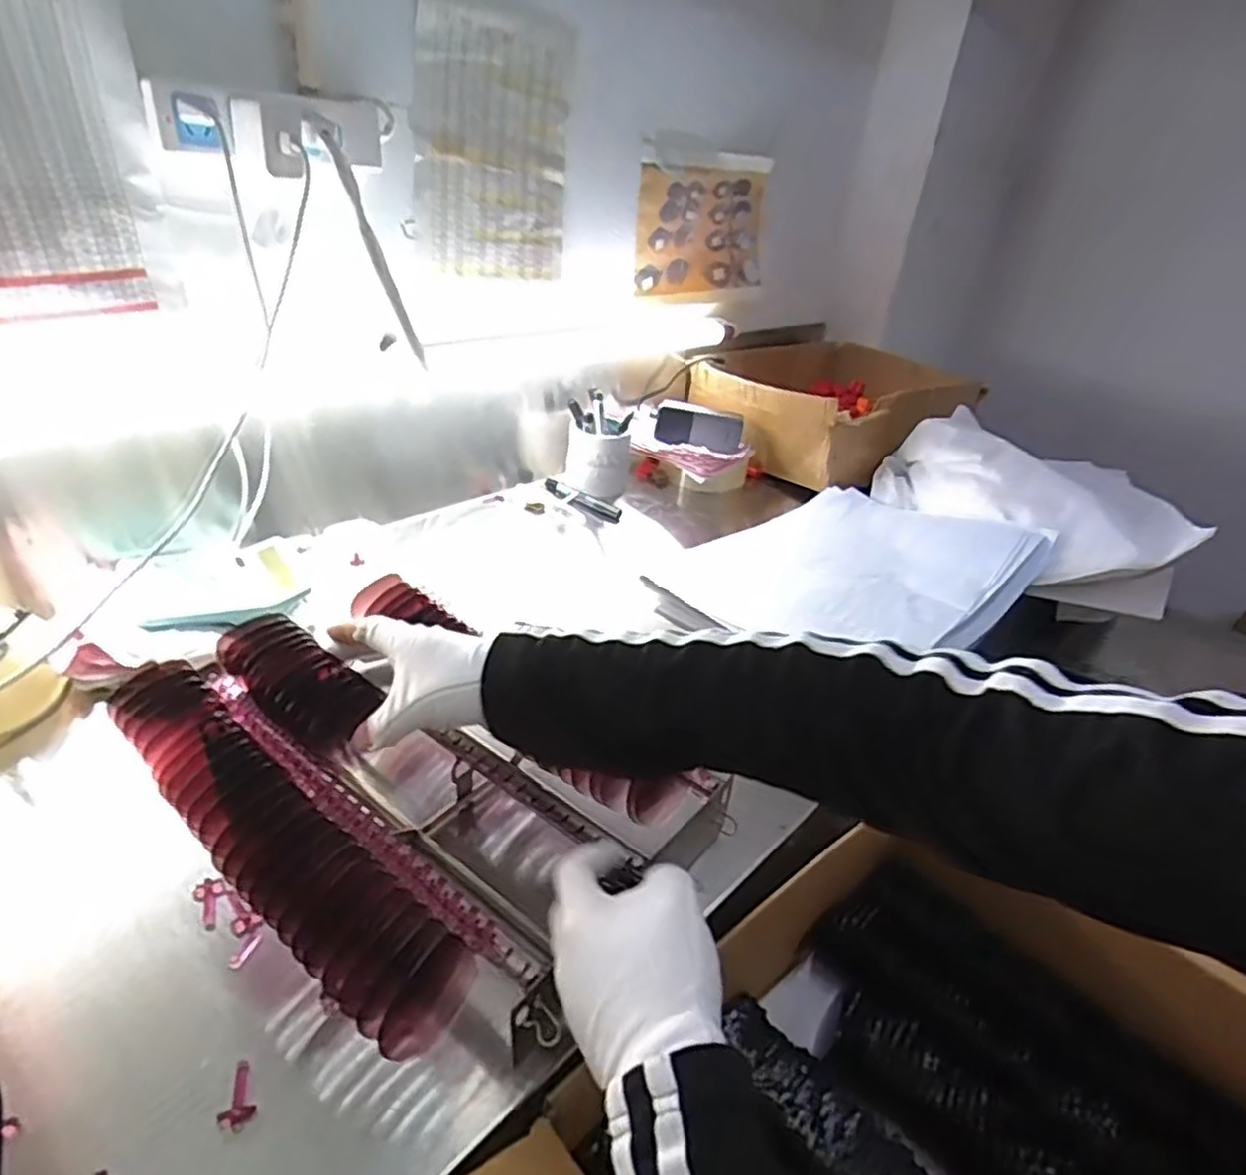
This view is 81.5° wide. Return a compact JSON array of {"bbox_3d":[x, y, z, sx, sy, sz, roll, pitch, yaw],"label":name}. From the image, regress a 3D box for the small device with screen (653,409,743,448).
[{"bbox_3d":[0.114,-0.239,1.085,0.129,0.050,0.021,7,26,1],"label":"small device with screen"}]

